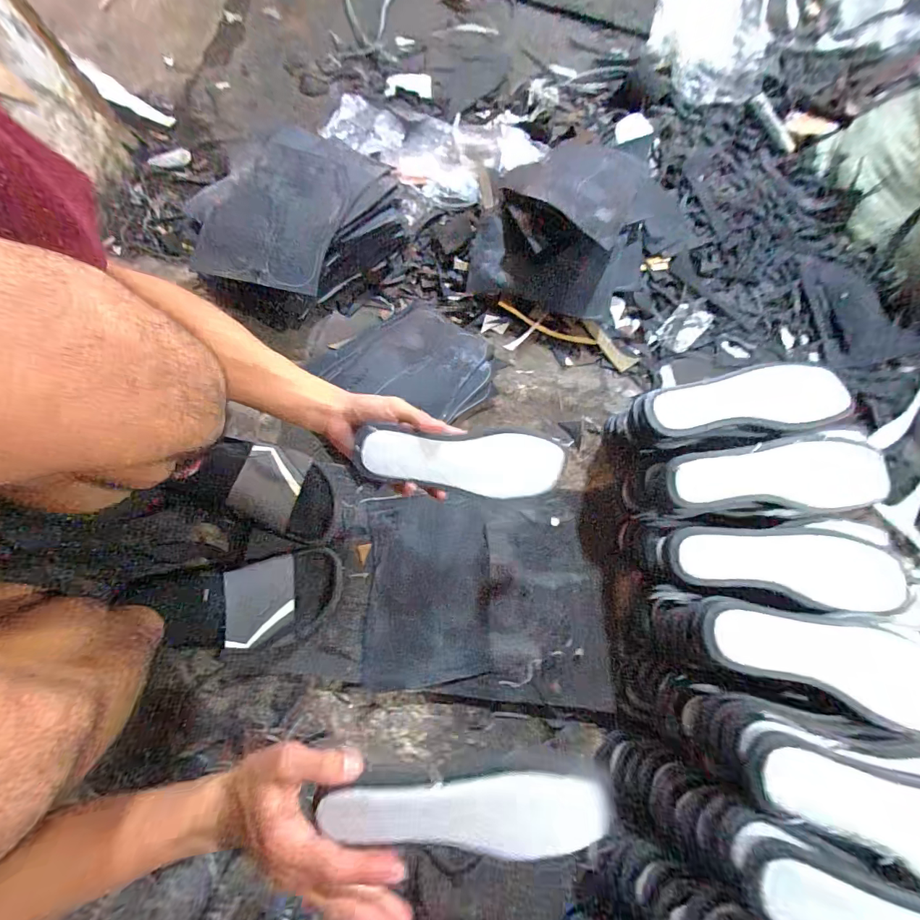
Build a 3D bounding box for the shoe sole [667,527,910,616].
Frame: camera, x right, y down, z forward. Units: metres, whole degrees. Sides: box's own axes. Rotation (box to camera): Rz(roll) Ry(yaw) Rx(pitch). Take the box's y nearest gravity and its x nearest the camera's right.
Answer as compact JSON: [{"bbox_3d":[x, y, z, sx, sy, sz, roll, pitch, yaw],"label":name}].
[{"bbox_3d":[0.359,0.117,0.454,0.221,0.033,0.083,4,76,13],"label":"shoe sole"}]

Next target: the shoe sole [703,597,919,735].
[{"bbox_3d":[0.361,0.195,0.390,0.226,0.034,0.079,15,76,1],"label":"shoe sole"}]

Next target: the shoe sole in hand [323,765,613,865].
[{"bbox_3d":[0.005,0.274,0.313,0.218,0.018,0.064,3,76,-1],"label":"shoe sole in hand"}]

